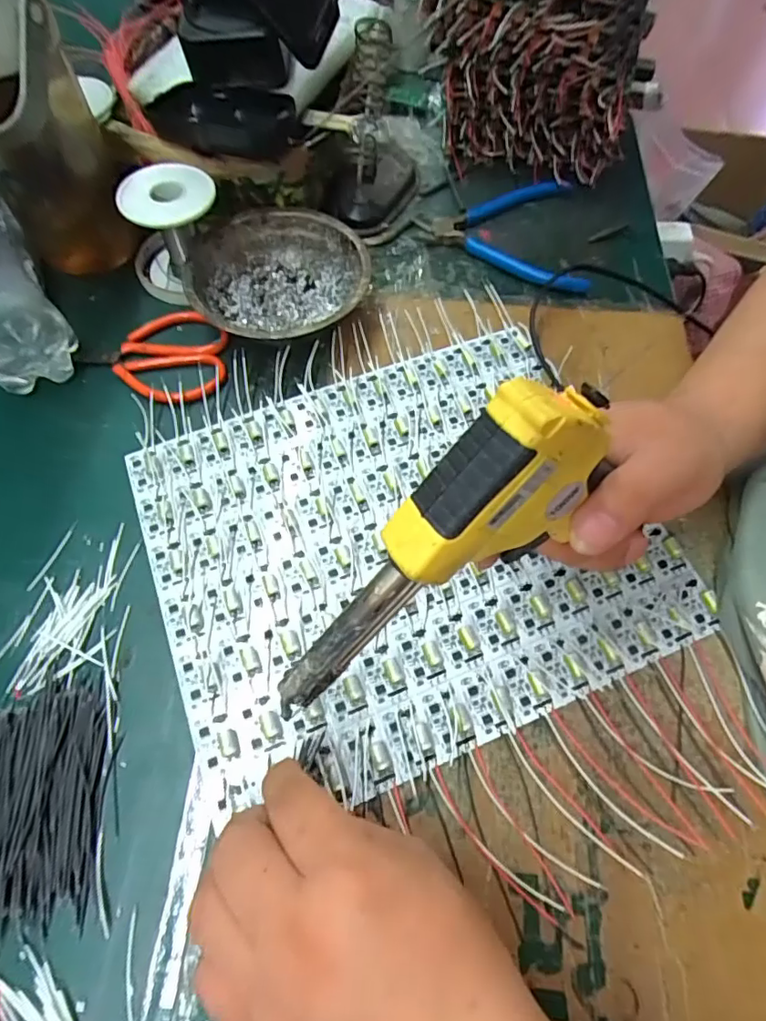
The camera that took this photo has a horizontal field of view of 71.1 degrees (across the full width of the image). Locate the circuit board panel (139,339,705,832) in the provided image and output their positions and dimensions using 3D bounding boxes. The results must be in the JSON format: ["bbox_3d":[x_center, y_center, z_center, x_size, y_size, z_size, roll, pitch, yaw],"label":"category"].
[{"bbox_3d":[0.010,0.014,0.321,0.283,0.009,0.240,-20,65,-11],"label":"circuit board panel"}]

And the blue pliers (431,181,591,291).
[{"bbox_3d":[0.103,-0.228,0.445,0.118,0.013,0.121,-1,63,-1],"label":"blue pliers"}]

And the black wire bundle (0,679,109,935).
[{"bbox_3d":[-0.185,0.138,0.256,0.093,0.011,0.097,-6,64,-4],"label":"black wire bundle"}]

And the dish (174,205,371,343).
[{"bbox_3d":[-0.075,-0.167,0.394,0.127,0.036,0.132,-24,66,-12],"label":"dish"}]

